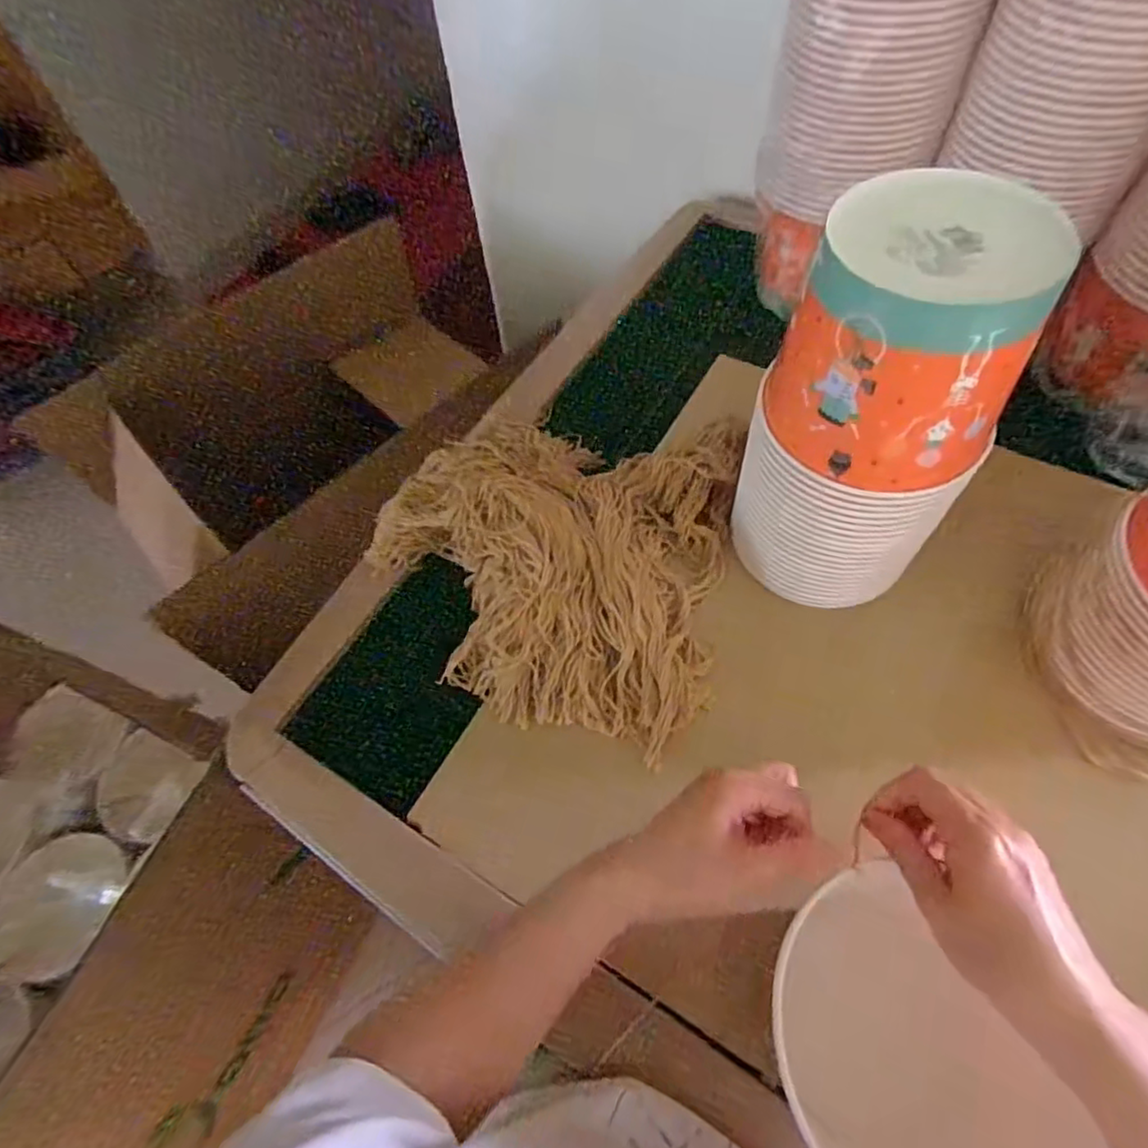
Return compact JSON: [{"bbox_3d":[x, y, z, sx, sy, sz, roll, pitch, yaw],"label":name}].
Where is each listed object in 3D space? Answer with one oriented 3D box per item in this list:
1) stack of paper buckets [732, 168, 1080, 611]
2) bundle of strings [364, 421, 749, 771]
[{"bbox_3d":[0.209,-0.106,0.454,0.145,0.275,0.146,30,66,19],"label":"stack of paper buckets"},{"bbox_3d":[-0.028,-0.022,0.574,0.324,0.068,0.296,9,61,9],"label":"bundle of strings"}]

